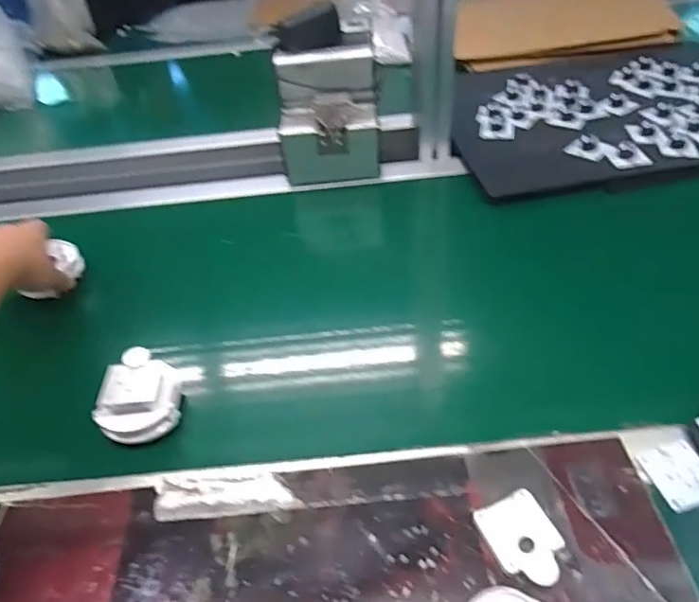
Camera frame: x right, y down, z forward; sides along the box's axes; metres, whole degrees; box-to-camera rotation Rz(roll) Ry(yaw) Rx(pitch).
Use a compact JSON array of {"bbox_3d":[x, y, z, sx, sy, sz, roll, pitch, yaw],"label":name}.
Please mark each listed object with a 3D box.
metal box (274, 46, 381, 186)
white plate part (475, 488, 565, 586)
[{"bbox_3d":[-0.026,-0.234,0.699,0.126,0.148,0.077,-5,44,1],"label":"metal box"},{"bbox_3d":[0.117,0.161,0.362,0.044,0.009,0.056,-20,46,-13],"label":"white plate part"}]

